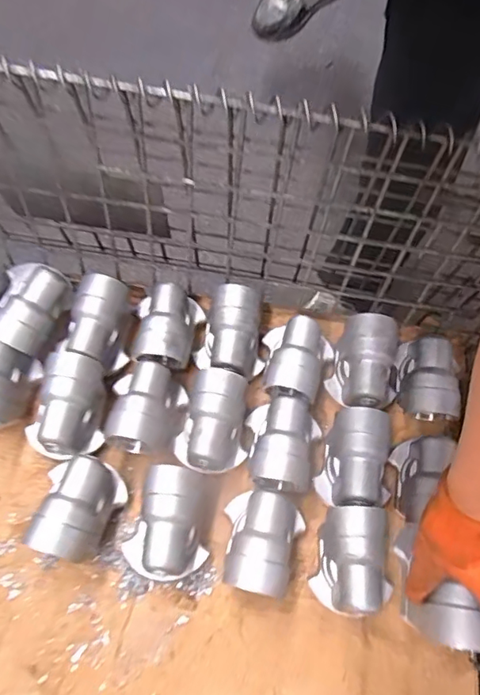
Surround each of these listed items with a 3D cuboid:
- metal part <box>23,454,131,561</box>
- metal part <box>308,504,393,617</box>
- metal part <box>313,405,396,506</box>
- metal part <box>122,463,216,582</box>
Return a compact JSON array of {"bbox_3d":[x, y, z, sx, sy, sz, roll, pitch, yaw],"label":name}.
[{"bbox_3d":[-0.195,0.196,0.644,0.088,0.079,0.114,13,64,3],"label":"metal part"},{"bbox_3d":[0.135,0.253,0.629,0.079,0.080,0.116,15,64,4],"label":"metal part"},{"bbox_3d":[0.147,0.141,0.682,0.076,0.071,0.116,10,63,2],"label":"metal part"},{"bbox_3d":[-0.082,0.211,0.642,0.089,0.080,0.127,13,64,3],"label":"metal part"}]

